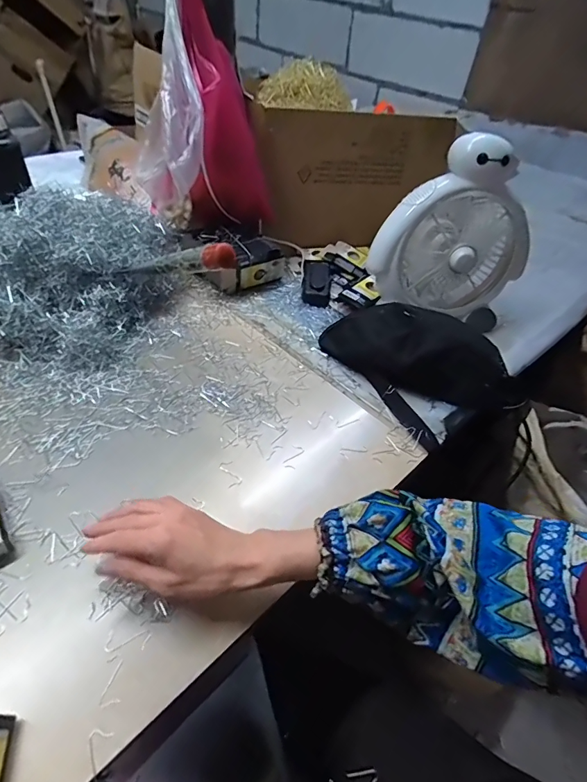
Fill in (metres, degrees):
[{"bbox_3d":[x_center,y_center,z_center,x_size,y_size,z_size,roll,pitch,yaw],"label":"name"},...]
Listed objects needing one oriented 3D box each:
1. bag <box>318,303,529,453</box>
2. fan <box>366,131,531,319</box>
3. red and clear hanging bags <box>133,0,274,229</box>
[{"bbox_3d":[0.175,-0.045,0.592,0.146,0.097,0.252,-28,55,-29],"label":"bag"},{"bbox_3d":[0.249,-0.249,0.663,0.233,0.245,0.134,11,46,3],"label":"fan"},{"bbox_3d":[-0.132,-0.417,0.648,0.209,0.286,0.125,-25,54,-28],"label":"red and clear hanging bags"}]

